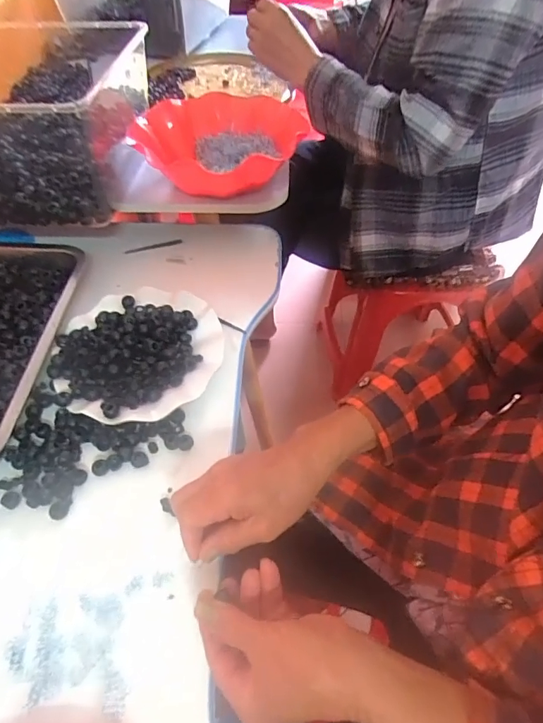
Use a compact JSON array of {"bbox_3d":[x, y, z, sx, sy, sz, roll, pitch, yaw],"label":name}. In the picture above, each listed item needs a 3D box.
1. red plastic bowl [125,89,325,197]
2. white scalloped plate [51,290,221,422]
[{"bbox_3d":[-0.067,-0.292,0.591,0.218,0.073,0.231,21,57,15],"label":"red plastic bowl"},{"bbox_3d":[-0.148,-0.014,0.488,0.173,0.029,0.174,0,54,0],"label":"white scalloped plate"}]

